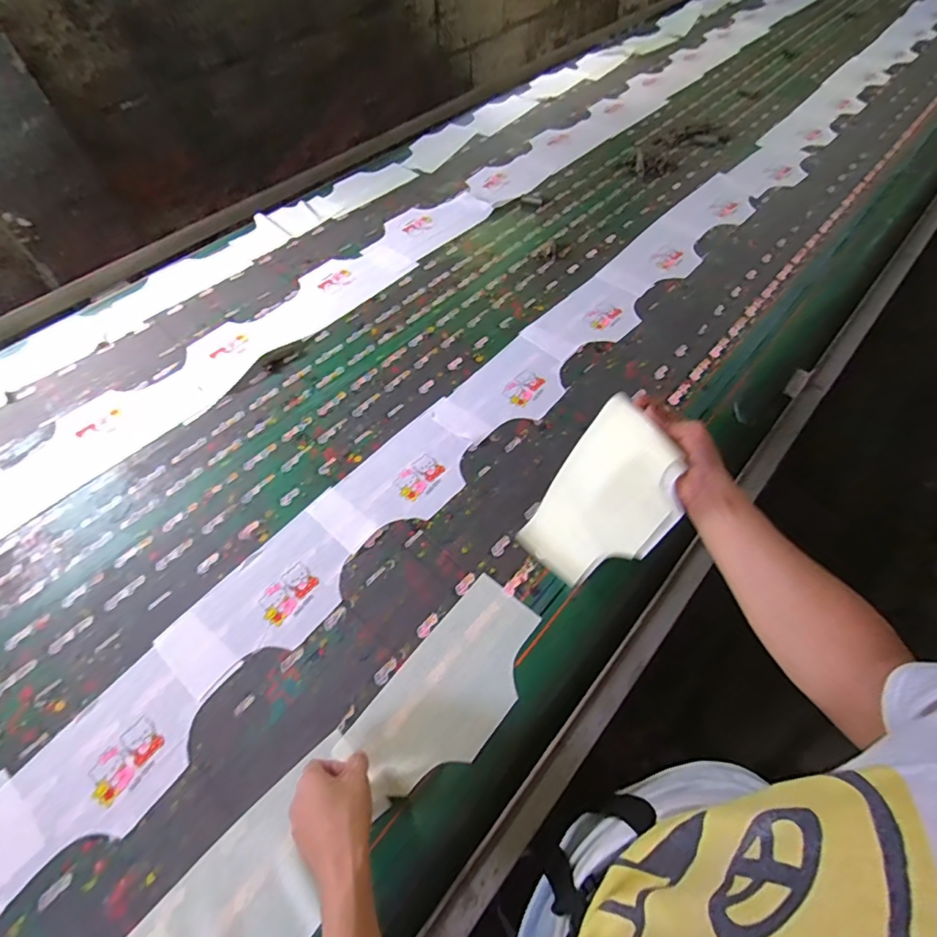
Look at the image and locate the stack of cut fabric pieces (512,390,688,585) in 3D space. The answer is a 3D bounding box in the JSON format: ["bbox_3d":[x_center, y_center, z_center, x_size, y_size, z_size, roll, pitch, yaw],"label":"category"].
[{"bbox_3d":[0.161,0.051,0.589,0.138,0.242,0.030,38,36,15],"label":"stack of cut fabric pieces"}]

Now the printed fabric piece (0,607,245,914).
[{"bbox_3d":[-0.414,0.335,0.572,0.151,0.008,0.306,34,66,21],"label":"printed fabric piece"}]

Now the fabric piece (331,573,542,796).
[{"bbox_3d":[-0.015,0.269,0.603,0.130,0.006,0.265,36,64,19],"label":"fabric piece"}]

